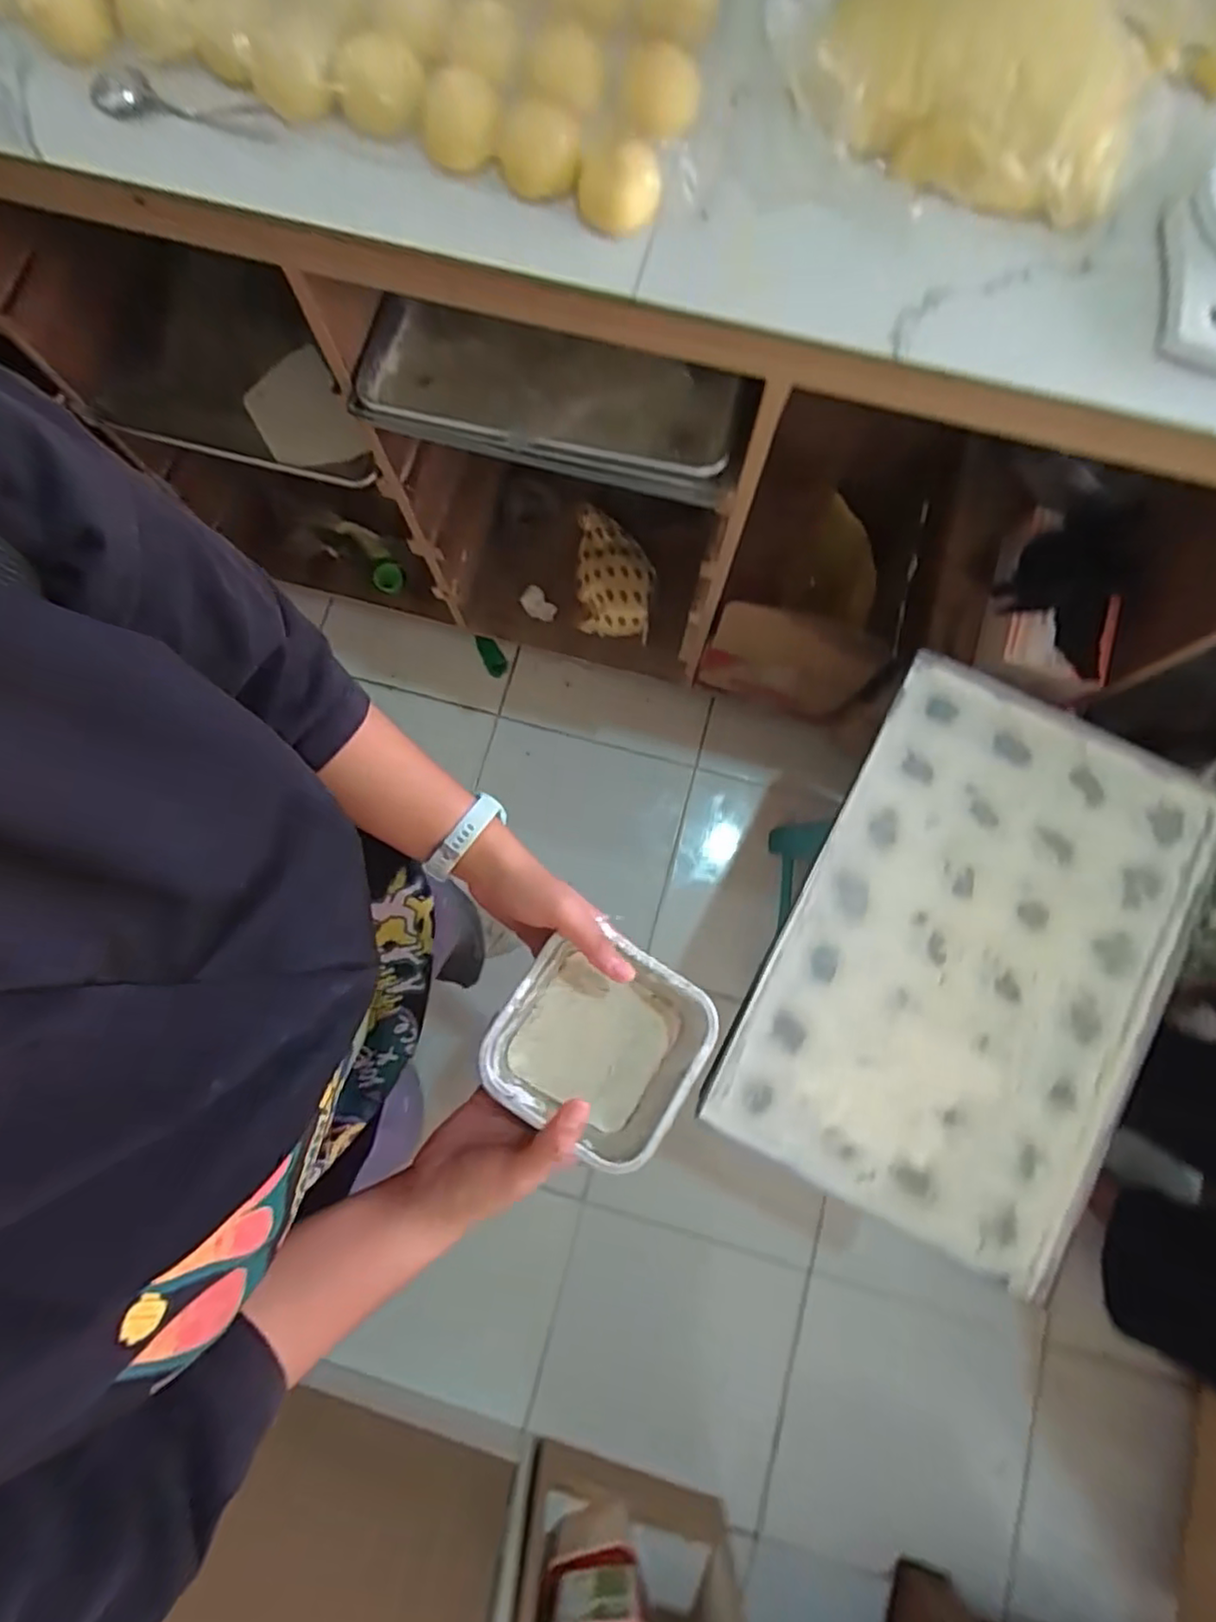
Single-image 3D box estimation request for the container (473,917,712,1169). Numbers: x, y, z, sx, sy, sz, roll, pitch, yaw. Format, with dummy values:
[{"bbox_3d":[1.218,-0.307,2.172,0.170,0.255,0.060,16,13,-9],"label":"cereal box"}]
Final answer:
[{"bbox_3d":[-0.004,0.146,0.440,0.117,0.084,0.115,32,82,7],"label":"container"}]

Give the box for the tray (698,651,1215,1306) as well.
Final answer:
[{"bbox_3d":[0.426,0.167,0.775,0.418,0.031,0.604,27,81,6],"label":"tray"}]

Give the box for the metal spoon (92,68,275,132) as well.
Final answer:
[{"bbox_3d":[-0.354,-0.592,0.563,0.164,0.014,0.033,13,80,4],"label":"metal spoon"}]

